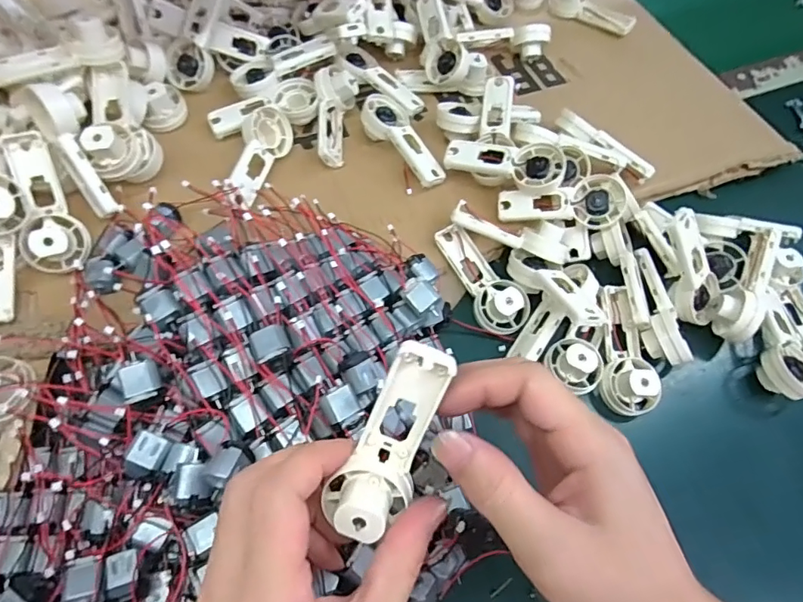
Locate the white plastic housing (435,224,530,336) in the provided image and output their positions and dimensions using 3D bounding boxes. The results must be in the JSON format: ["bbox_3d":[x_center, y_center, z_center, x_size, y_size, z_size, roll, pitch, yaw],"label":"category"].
[{"bbox_3d":[0.062,-0.018,0.390,0.038,0.021,0.090,-22,66,-15],"label":"white plastic housing"}]

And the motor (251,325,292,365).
[{"bbox_3d":[-0.072,0.026,0.284,0.020,0.018,0.019,-22,66,-14],"label":"motor"}]

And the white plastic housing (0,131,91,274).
[{"bbox_3d":[-0.239,-0.066,0.342,0.037,0.025,0.091,-17,86,-12],"label":"white plastic housing"}]

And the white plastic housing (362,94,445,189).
[{"bbox_3d":[0.002,-0.134,0.428,0.043,0.030,0.096,-30,68,-18],"label":"white plastic housing"}]

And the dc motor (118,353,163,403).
[{"bbox_3d":[-0.138,0.043,0.272,0.019,0.011,0.021,-16,83,-20],"label":"dc motor"}]

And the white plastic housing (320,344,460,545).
[{"bbox_3d":[-0.003,0.057,0.217,0.031,0.022,0.084,24,98,9],"label":"white plastic housing"}]

